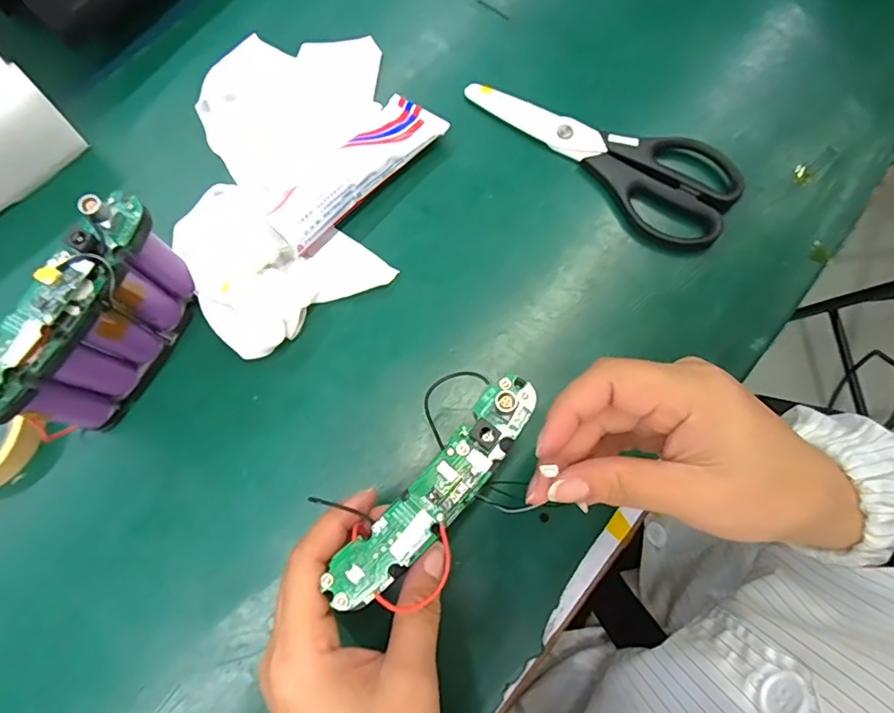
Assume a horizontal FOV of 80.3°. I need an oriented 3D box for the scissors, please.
[{"bbox_3d":[0.102,-0.141,0.353,0.187,0.013,0.071,33,78,6],"label":"scissors"}]

